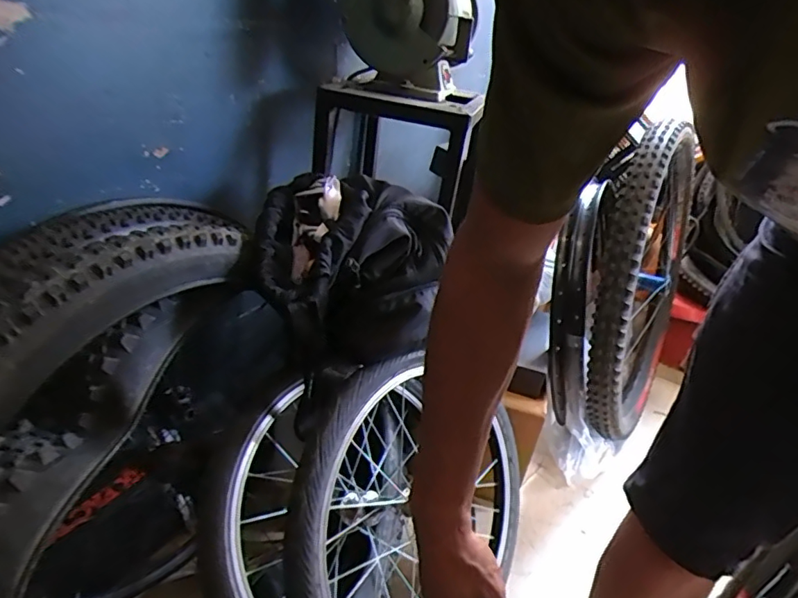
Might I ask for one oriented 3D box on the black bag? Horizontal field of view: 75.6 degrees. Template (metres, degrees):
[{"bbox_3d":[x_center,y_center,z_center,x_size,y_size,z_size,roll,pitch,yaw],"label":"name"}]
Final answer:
[{"bbox_3d":[-0.066,-0.067,0.744,0.271,0.168,0.279,-1,30,-16],"label":"black bag"}]

